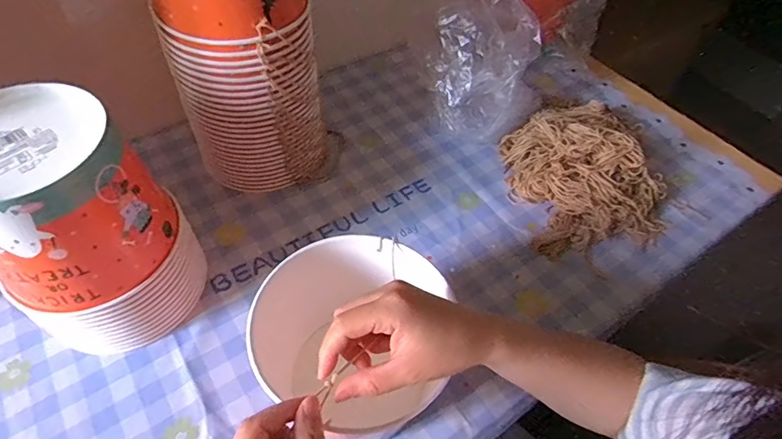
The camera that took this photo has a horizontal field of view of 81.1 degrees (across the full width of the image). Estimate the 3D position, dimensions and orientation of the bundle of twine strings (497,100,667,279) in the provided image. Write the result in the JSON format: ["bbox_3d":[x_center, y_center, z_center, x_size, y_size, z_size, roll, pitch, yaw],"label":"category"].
[{"bbox_3d":[0.267,-0.078,0.618,0.216,0.068,0.259,-10,53,-10],"label":"bundle of twine strings"}]

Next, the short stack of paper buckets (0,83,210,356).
[{"bbox_3d":[-0.283,0.011,0.432,0.140,0.221,0.144,36,59,23],"label":"short stack of paper buckets"}]

